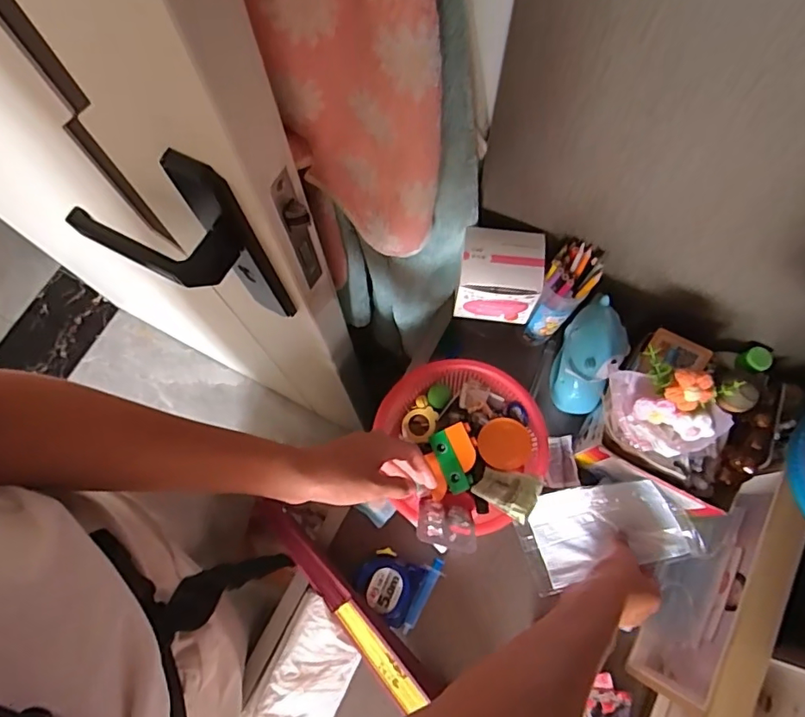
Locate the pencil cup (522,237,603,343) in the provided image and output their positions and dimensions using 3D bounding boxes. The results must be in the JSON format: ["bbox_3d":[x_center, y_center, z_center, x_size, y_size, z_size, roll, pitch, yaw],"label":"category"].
[{"bbox_3d":[0.165,-0.062,0.568,0.044,0.153,0.055,32,75,11],"label":"pencil cup"}]

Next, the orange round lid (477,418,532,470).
[{"bbox_3d":[0.108,0.089,0.562,0.054,0.008,0.053,0,72,1],"label":"orange round lid"}]

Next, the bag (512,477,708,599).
[{"bbox_3d":[0.197,0.176,0.539,0.163,0.026,0.091,-25,79,24],"label":"bag"}]

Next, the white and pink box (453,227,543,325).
[{"bbox_3d":[0.095,-0.084,0.552,0.084,0.081,0.070,7,72,3],"label":"white and pink box"}]

